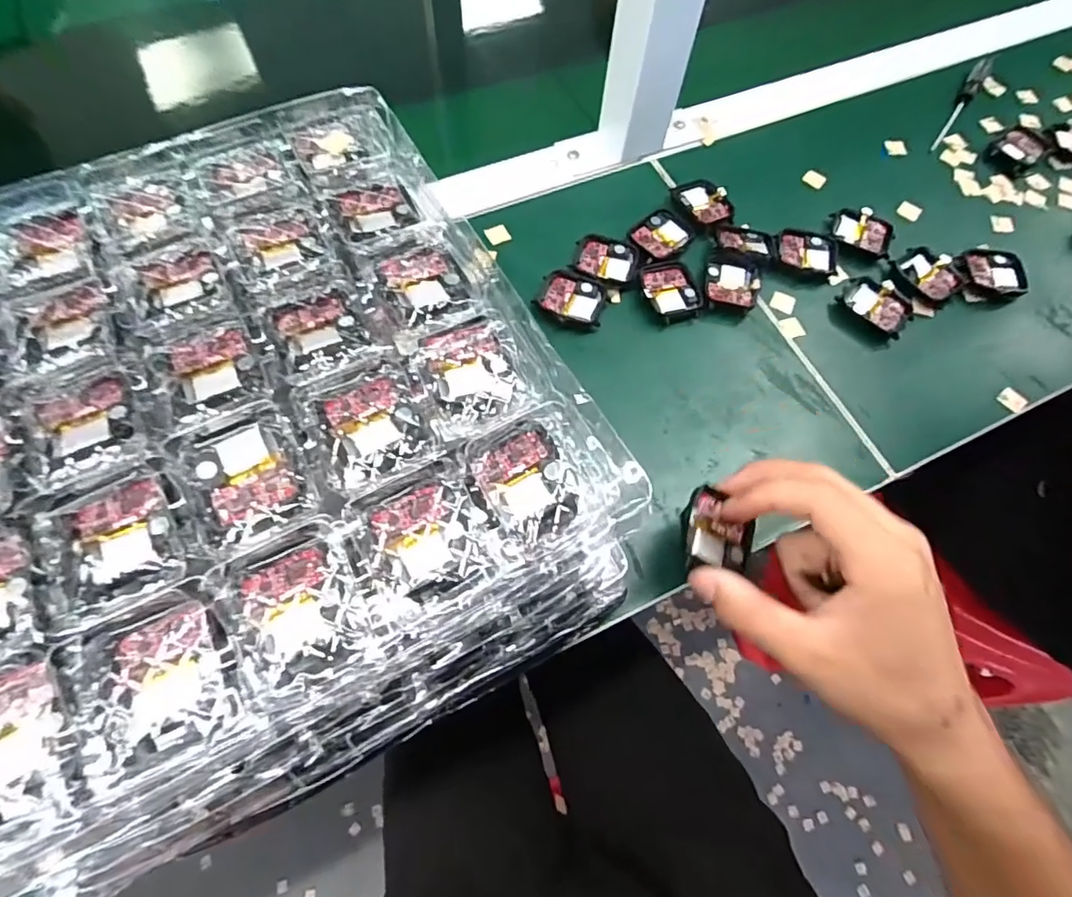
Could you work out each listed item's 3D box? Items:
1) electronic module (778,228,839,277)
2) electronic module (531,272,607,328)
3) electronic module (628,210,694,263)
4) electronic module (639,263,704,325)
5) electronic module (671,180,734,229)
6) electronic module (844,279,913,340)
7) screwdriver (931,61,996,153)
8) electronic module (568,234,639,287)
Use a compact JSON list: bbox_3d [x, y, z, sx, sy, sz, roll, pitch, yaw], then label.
[{"bbox_3d":[0.198,-0.145,0.392,0.045,0.006,0.036,14,66,4],"label":"electronic module"},{"bbox_3d":[0.024,-0.100,0.367,0.044,0.012,0.035,18,67,6],"label":"electronic module"},{"bbox_3d":[0.090,-0.155,0.389,0.036,0.004,0.043,43,71,15],"label":"electronic module"},{"bbox_3d":[0.093,-0.109,0.371,0.037,0.005,0.045,-16,68,-9],"label":"electronic module"},{"bbox_3d":[0.127,-0.185,0.405,0.036,0.007,0.047,-25,69,-12],"label":"electronic module"},{"bbox_3d":[0.239,-0.100,0.376,0.044,0.013,0.036,35,69,12],"label":"electronic module"},{"bbox_3d":[0.371,-0.303,0.469,0.015,0.016,0.127,36,70,13],"label":"screwdriver"},{"bbox_3d":[0.050,-0.133,0.380,0.045,0.009,0.039,9,66,2],"label":"electronic module"}]

